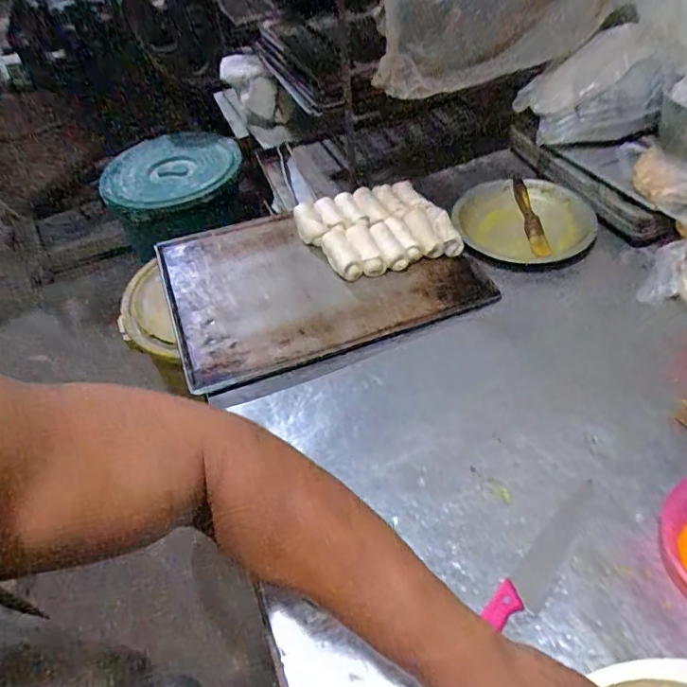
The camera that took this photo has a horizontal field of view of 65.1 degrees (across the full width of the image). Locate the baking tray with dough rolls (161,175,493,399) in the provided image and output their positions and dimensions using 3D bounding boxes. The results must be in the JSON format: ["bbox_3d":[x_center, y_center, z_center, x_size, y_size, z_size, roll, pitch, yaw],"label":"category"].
[{"bbox_3d":[-0.045,-0.115,0.839,0.457,0.066,0.329,-19,49,-11],"label":"baking tray with dough rolls"}]

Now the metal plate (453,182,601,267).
[{"bbox_3d":[0.287,-0.200,0.875,0.213,0.036,0.197,-3,48,4],"label":"metal plate"}]

